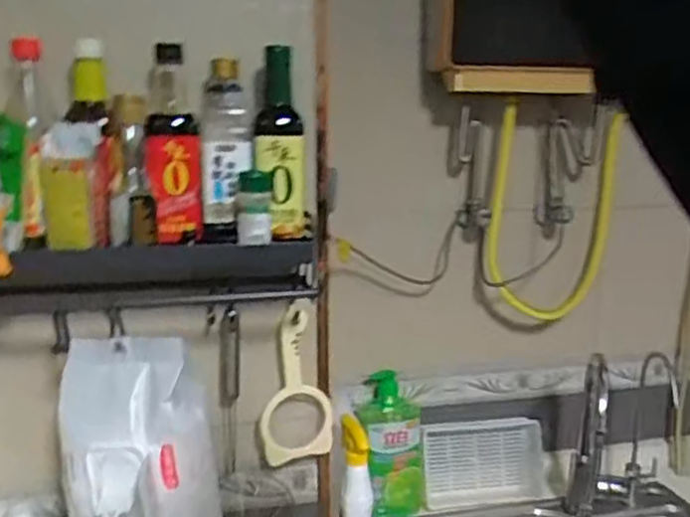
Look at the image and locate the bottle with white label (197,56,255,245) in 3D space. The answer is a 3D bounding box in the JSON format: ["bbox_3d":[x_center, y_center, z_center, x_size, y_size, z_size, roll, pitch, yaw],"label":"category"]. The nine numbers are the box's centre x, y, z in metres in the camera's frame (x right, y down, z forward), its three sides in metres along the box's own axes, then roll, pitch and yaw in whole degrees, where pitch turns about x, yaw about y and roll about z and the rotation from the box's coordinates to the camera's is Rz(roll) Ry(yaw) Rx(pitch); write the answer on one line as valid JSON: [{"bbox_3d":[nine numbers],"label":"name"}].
[{"bbox_3d":[-0.131,-0.118,0.767,0.058,0.189,0.062,-2,10,-7],"label":"bottle with white label"}]

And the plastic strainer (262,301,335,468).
[{"bbox_3d":[-0.066,0.162,0.880,0.089,0.214,0.021,-7,21,-4],"label":"plastic strainer"}]

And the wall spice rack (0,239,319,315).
[{"bbox_3d":[-0.222,0.025,0.754,0.374,0.086,0.098,-4,11,-19],"label":"wall spice rack"}]

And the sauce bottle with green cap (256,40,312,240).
[{"bbox_3d":[-0.070,-0.122,0.754,0.055,0.202,0.048,1,10,9],"label":"sauce bottle with green cap"}]

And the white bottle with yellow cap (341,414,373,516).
[{"bbox_3d":[0.018,0.356,0.991,0.039,0.259,0.054,0,10,3],"label":"white bottle with yellow cap"}]

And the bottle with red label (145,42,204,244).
[{"bbox_3d":[-0.183,-0.121,0.742,0.055,0.200,0.047,-3,10,-12],"label":"bottle with red label"}]

